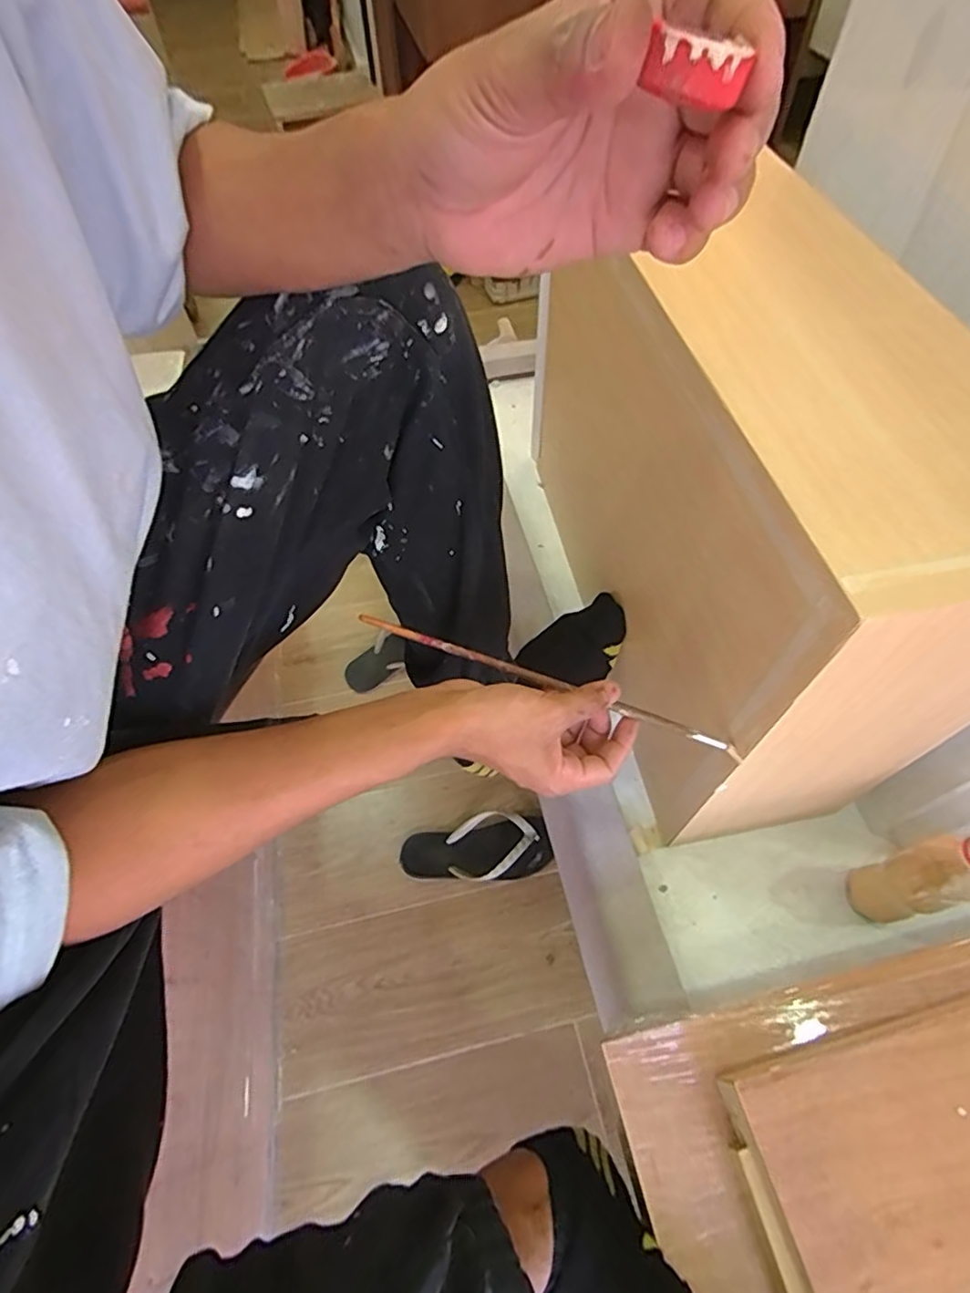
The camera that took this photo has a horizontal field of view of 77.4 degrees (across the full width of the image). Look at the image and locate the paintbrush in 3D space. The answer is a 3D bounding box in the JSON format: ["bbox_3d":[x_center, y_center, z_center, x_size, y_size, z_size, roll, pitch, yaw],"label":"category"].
[{"bbox_3d":[0.047,0.027,0.432,0.282,0.009,0.009,20,60,1],"label":"paintbrush"}]

